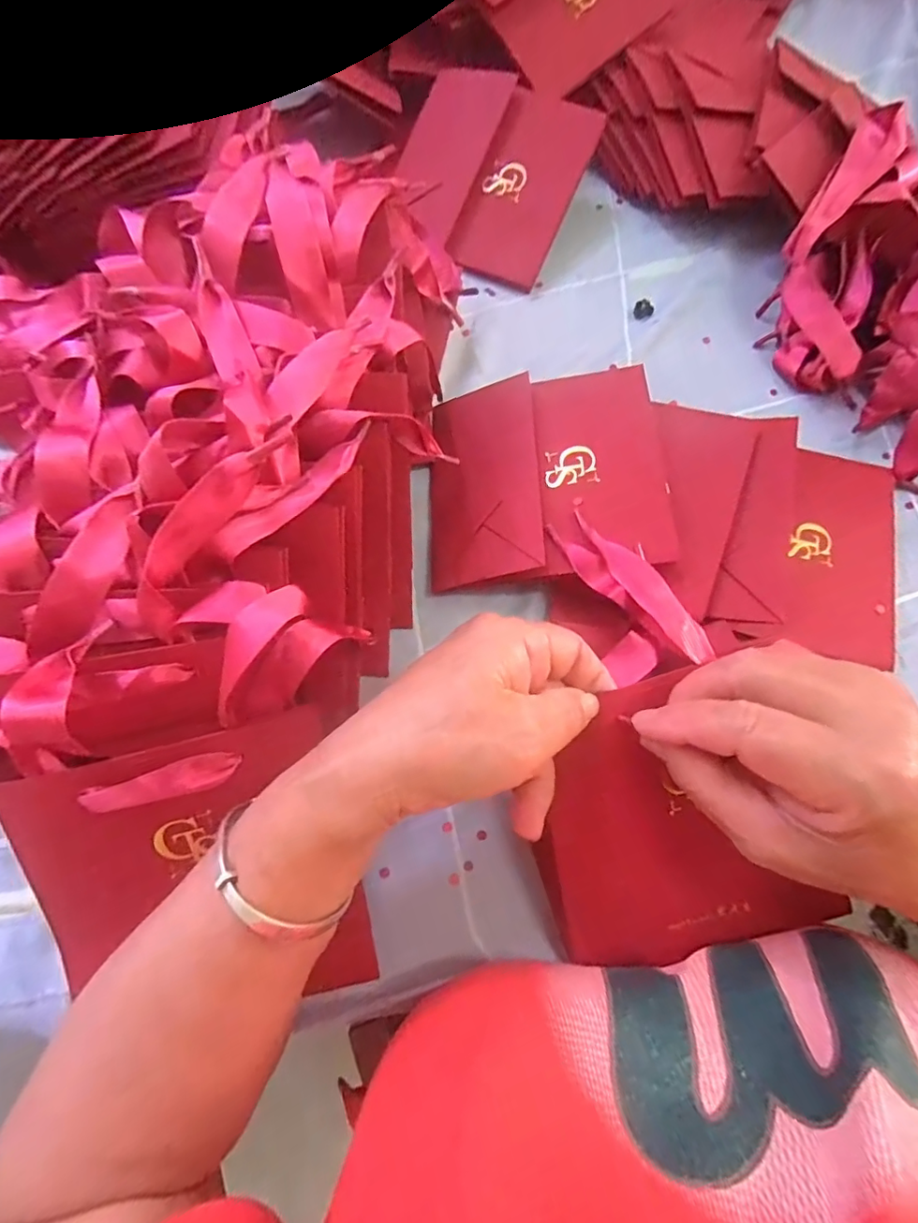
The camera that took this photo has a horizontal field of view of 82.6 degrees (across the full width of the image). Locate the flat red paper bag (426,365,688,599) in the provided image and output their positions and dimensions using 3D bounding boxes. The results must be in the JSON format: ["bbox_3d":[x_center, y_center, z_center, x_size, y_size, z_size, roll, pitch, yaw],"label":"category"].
[{"bbox_3d":[0.052,-0.087,0.316,0.139,0.020,0.142,-5,66,8],"label":"flat red paper bag"}]

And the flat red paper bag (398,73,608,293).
[{"bbox_3d":[0.022,-0.330,0.395,0.131,0.011,0.141,23,92,4],"label":"flat red paper bag"}]

